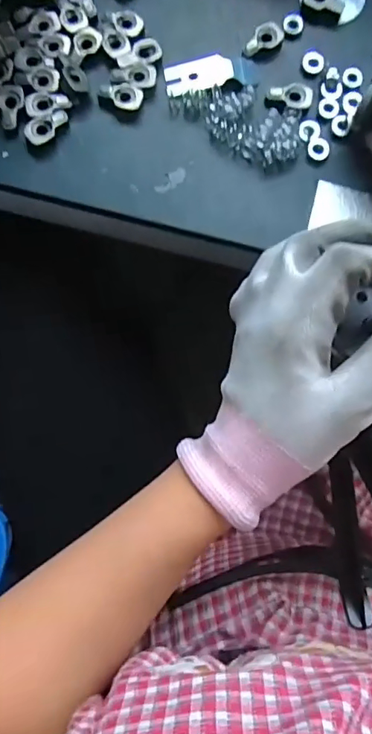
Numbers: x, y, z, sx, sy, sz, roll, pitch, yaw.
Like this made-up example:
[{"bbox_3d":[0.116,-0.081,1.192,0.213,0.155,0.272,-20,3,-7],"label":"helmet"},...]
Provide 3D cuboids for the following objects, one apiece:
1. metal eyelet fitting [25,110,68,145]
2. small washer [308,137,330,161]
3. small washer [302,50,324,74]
[{"bbox_3d":[-0.087,-0.152,0.312,0.029,0.005,0.016,-30,82,-6],"label":"metal eyelet fitting"},{"bbox_3d":[0.086,-0.142,0.318,0.014,0.004,0.015,0,80,-1],"label":"small washer"},{"bbox_3d":[0.086,-0.205,0.330,0.014,0.004,0.017,21,80,2],"label":"small washer"}]

